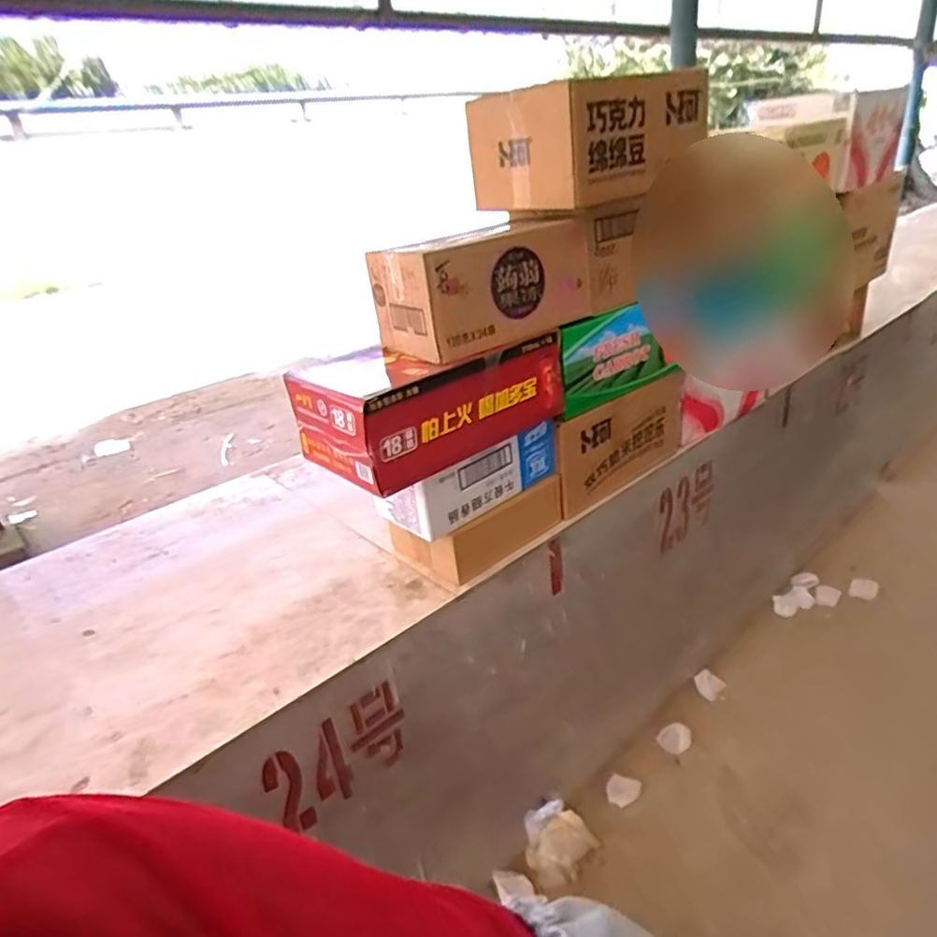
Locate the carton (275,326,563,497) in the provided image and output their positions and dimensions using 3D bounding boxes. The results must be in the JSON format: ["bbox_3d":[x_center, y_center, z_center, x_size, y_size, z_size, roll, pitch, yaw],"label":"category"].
[{"bbox_3d":[-0.052,-0.118,1.076,0.422,0.151,0.209,-24,32,-33],"label":"carton"}]

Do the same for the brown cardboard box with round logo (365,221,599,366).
[{"bbox_3d":[0.035,-0.319,1.084,0.359,0.168,0.183,-22,31,-31],"label":"brown cardboard box with round logo"}]

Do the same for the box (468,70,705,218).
[{"bbox_3d":[0.222,-0.609,1.186,0.381,0.191,0.274,-22,31,-30],"label":"box"}]

